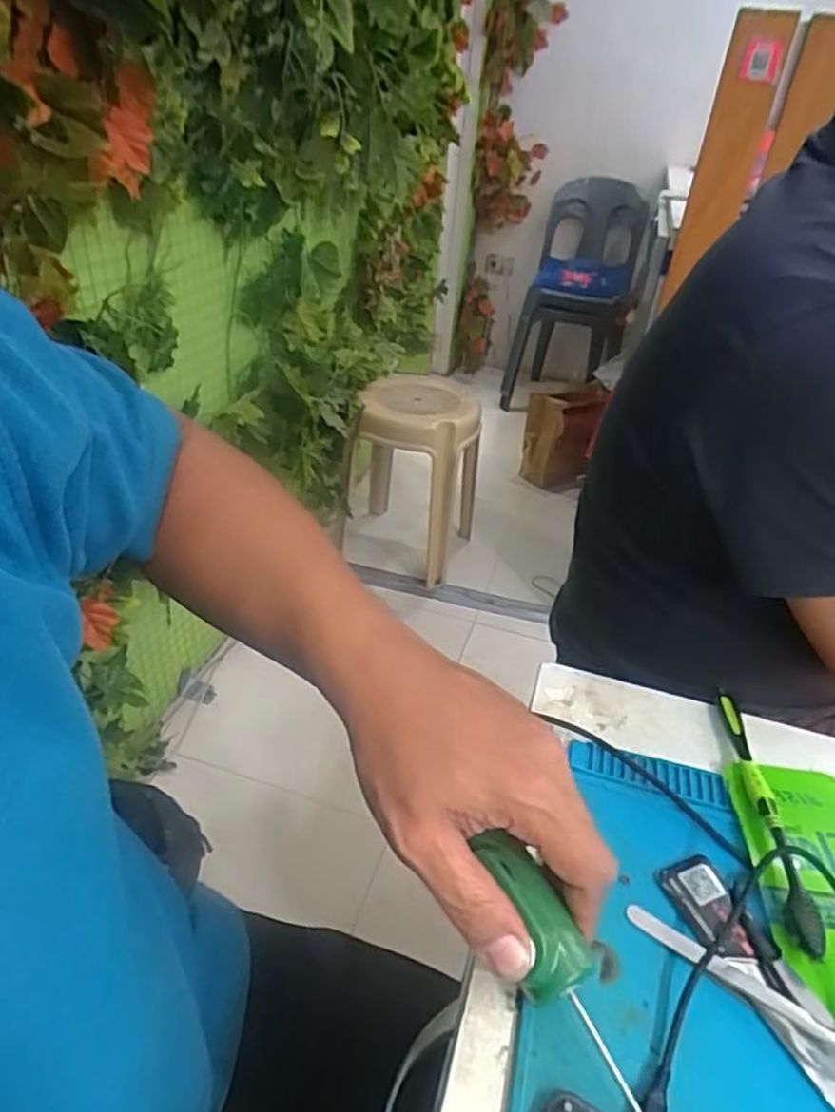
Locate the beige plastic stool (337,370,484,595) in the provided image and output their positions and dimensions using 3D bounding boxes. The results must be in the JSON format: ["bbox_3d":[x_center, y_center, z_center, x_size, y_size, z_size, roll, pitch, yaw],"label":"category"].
[{"bbox_3d":[0.001,-0.222,1.834,0.312,0.445,0.350,11,35,8],"label":"beige plastic stool"}]

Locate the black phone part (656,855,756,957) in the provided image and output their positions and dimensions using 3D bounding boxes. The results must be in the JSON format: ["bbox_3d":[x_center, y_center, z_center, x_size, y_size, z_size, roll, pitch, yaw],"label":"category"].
[{"bbox_3d":[0.148,0.175,0.341,0.032,0.007,0.052,-7,36,-18],"label":"black phone part"}]

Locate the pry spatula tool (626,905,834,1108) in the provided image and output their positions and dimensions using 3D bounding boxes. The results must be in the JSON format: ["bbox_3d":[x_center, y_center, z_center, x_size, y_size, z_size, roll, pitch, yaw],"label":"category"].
[{"bbox_3d":[0.151,0.199,0.308,0.021,0.012,0.115,-25,44,-36],"label":"pry spatula tool"}]

